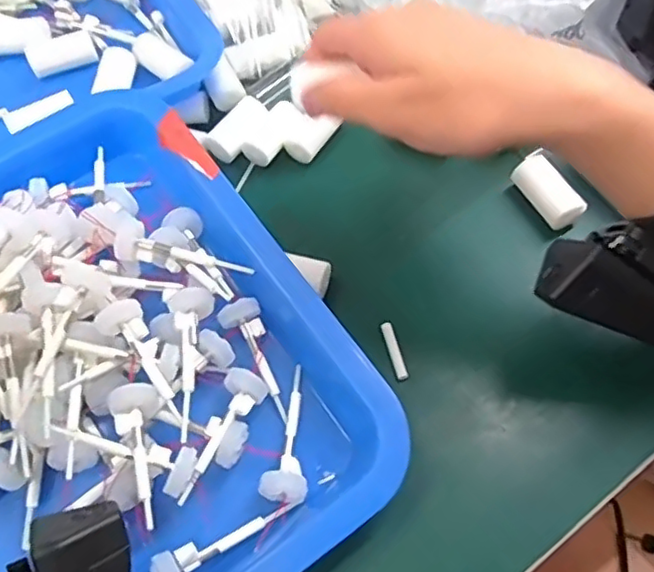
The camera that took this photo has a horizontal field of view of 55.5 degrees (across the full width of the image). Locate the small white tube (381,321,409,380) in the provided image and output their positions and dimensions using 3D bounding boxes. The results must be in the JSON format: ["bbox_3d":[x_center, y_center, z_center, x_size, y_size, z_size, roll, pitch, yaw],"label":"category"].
[{"bbox_3d":[0.035,0.033,0.316,0.006,0.004,0.031,-14,61,-4],"label":"small white tube"}]

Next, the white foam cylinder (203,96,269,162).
[{"bbox_3d":[-0.054,-0.096,0.382,0.023,0.016,0.040,34,68,20],"label":"white foam cylinder"}]

